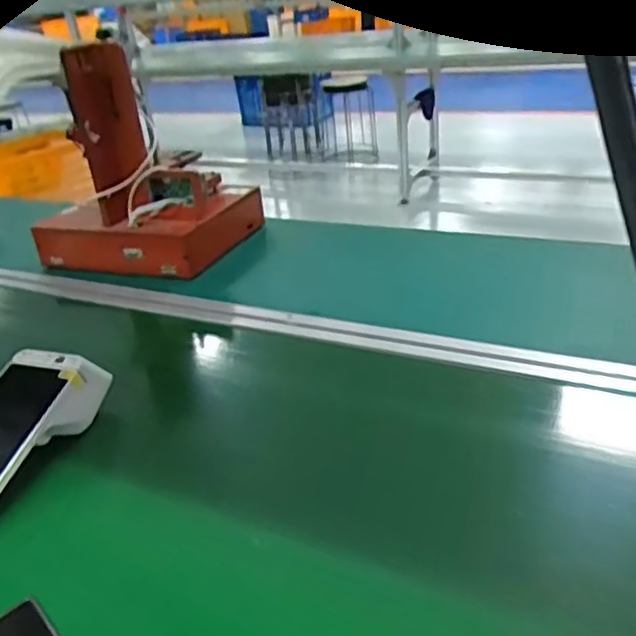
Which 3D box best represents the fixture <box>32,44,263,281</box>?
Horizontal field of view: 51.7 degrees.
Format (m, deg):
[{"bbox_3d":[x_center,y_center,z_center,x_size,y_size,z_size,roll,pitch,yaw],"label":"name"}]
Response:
[{"bbox_3d":[-0.257,-0.230,0.954,0.262,0.281,0.235,11,34,31],"label":"fixture"}]

